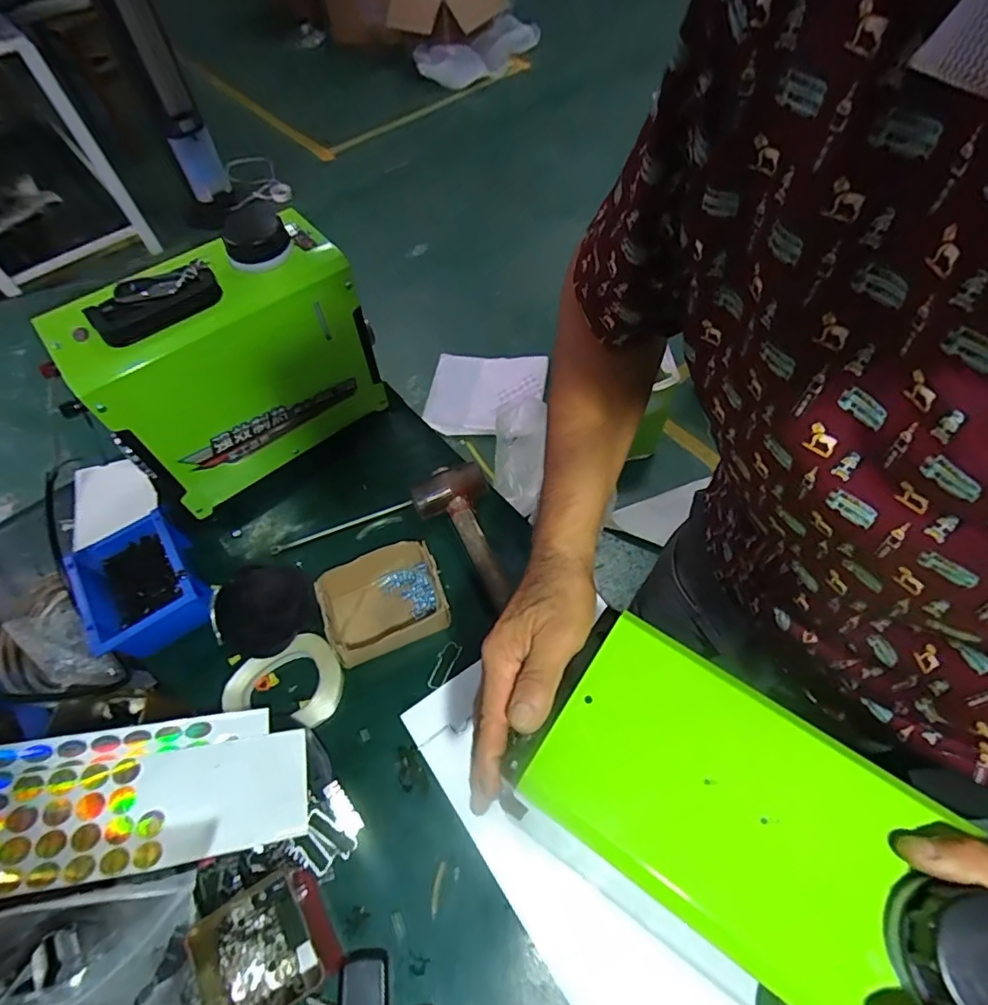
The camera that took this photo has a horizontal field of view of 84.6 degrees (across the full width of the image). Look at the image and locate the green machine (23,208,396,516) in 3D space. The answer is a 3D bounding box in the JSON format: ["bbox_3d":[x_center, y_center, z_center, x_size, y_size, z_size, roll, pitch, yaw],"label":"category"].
[{"bbox_3d":[-0.303,-0.158,0.670,0.310,0.291,0.117,-34,64,-17],"label":"green machine"}]

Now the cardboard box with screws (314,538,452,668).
[{"bbox_3d":[-0.127,0.114,0.637,0.139,0.043,0.115,-21,61,-10],"label":"cardboard box with screws"}]

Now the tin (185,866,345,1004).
[{"bbox_3d":[-0.208,0.402,0.484,0.116,0.038,0.103,-27,62,-14],"label":"tin"}]

